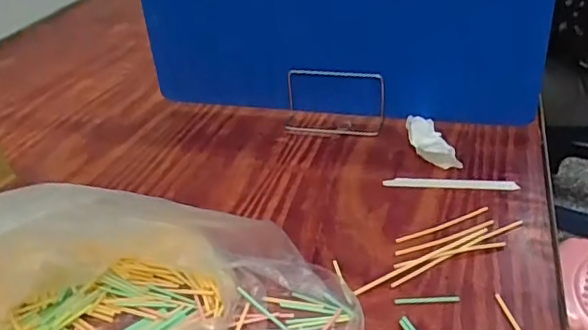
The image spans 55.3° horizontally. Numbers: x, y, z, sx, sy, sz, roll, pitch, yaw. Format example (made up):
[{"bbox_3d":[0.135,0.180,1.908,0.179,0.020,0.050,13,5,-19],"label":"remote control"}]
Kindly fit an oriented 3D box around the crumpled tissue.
[{"bbox_3d":[0.187,-0.037,0.783,0.051,0.028,0.116,-7,33,-3],"label":"crumpled tissue"}]

